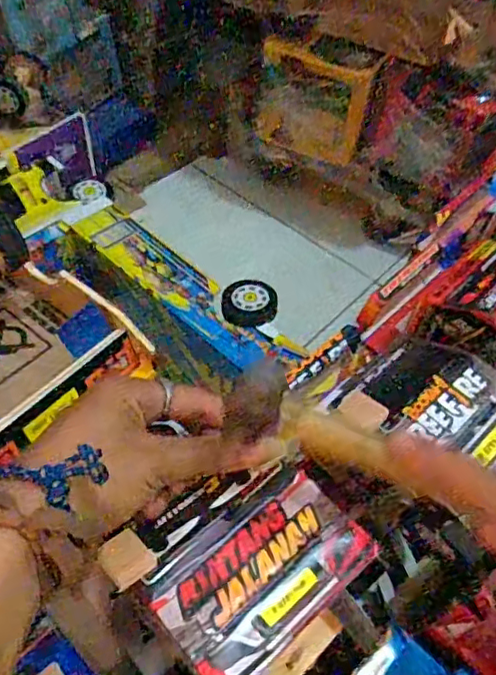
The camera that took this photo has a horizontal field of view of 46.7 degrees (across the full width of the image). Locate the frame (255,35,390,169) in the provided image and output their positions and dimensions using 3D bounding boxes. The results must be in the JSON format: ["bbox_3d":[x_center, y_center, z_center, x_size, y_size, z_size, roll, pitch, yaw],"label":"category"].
[{"bbox_3d":[0.087,-0.318,0.794,0.157,0.142,0.045,19,53,9],"label":"frame"}]

